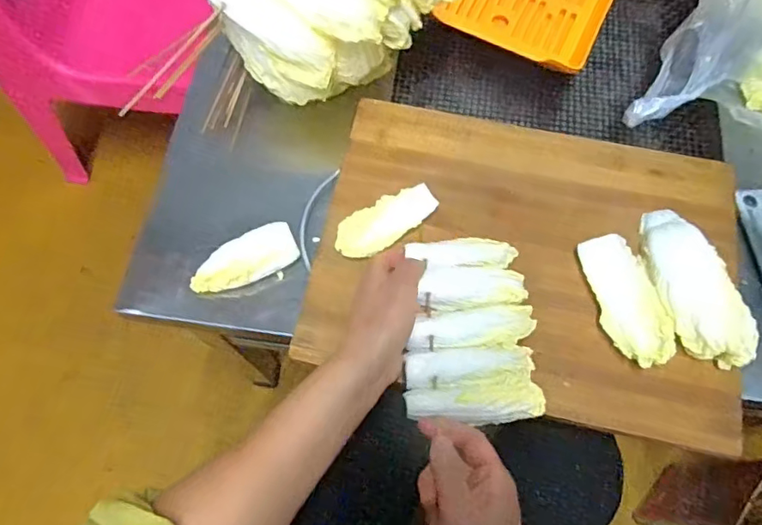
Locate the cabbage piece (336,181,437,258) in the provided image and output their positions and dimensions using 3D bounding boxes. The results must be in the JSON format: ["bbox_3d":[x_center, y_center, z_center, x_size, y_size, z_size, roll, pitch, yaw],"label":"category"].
[{"bbox_3d":[0.005,-0.038,0.494,0.100,0.011,0.046,-33,72,-12],"label":"cabbage piece"}]

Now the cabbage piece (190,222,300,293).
[{"bbox_3d":[-0.126,0.003,0.499,0.098,0.046,0.038,-23,70,-8],"label":"cabbage piece"}]

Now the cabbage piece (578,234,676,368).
[{"bbox_3d":[0.213,0.033,0.465,0.055,0.023,0.114,-9,69,-3],"label":"cabbage piece"}]

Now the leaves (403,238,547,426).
[{"bbox_3d":[0.073,0.050,0.437,0.106,0.031,0.155,-2,69,-1],"label":"leaves"}]

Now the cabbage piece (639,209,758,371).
[{"bbox_3d":[0.264,0.018,0.457,0.053,0.039,0.145,-11,69,-4],"label":"cabbage piece"}]

